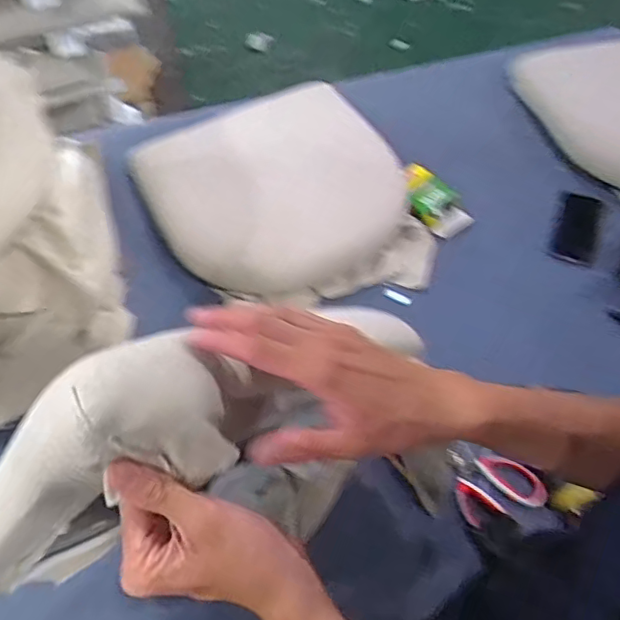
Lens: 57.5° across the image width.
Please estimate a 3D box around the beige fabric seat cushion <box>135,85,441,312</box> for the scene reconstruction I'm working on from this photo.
[{"bbox_3d":[-0.056,-0.206,1.011,0.452,0.107,0.457,-19,59,-9],"label":"beige fabric seat cushion"}]

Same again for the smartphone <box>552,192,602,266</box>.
[{"bbox_3d":[0.468,-0.148,0.993,0.066,0.014,0.158,18,61,13],"label":"smartphone"}]

